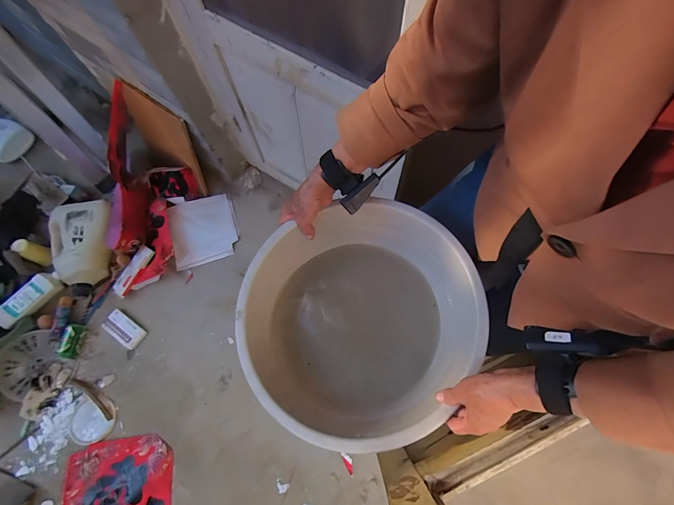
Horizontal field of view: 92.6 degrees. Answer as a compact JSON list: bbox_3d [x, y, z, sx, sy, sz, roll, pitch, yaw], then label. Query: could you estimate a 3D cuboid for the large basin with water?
[{"bbox_3d":[0.032,0.105,0.523,0.354,0.120,0.348,-1,70,2],"label":"large basin with water"}]

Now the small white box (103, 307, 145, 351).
[{"bbox_3d":[-0.772,0.276,1.167,0.158,0.018,0.080,32,75,13],"label":"small white box"}]

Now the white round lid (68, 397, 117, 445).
[{"bbox_3d":[-0.813,0.559,1.070,0.150,0.008,0.129,-16,71,-3],"label":"white round lid"}]

